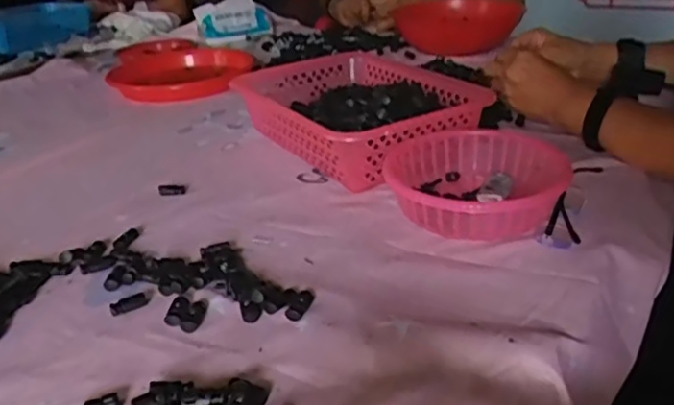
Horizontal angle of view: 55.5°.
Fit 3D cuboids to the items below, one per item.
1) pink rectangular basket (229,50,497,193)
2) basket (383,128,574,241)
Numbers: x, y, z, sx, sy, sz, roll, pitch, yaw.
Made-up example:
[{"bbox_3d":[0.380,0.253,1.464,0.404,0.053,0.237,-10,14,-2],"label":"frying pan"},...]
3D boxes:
[{"bbox_3d":[0.023,-0.107,0.787,0.212,0.088,0.307,-18,32,-28],"label":"pink rectangular basket"},{"bbox_3d":[0.128,-0.017,0.625,0.164,0.061,0.175,-2,27,1],"label":"basket"}]

